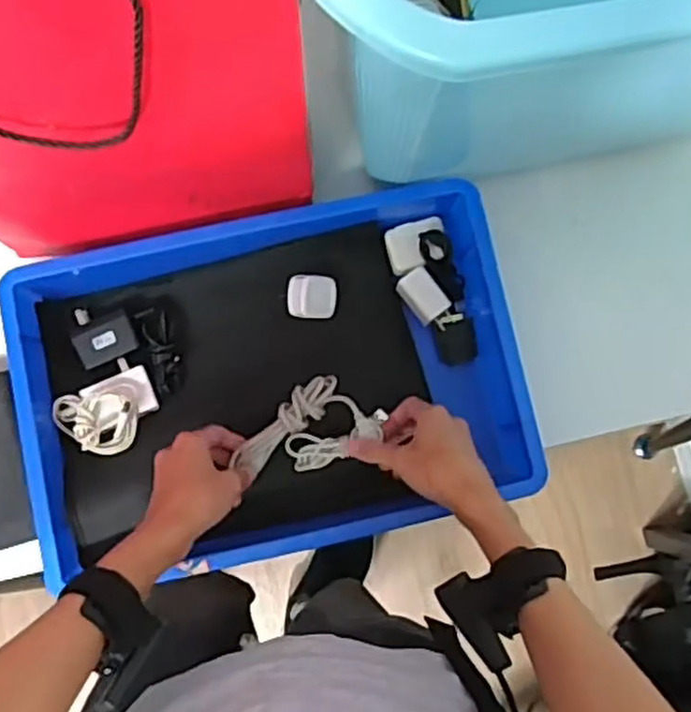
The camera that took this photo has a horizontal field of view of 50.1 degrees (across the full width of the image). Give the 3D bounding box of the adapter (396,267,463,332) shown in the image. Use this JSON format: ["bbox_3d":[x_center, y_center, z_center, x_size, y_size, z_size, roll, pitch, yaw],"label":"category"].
[{"bbox_3d":[0.078,-0.051,0.701,0.035,0.024,0.063,-42,86,-6],"label":"adapter"}]

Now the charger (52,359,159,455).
[{"bbox_3d":[-0.213,0.049,0.669,0.085,0.031,0.067,-37,85,-5],"label":"charger"}]

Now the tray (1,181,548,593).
[{"bbox_3d":[-0.066,0.024,0.686,0.434,0.087,0.304,-13,84,-3],"label":"tray"}]

